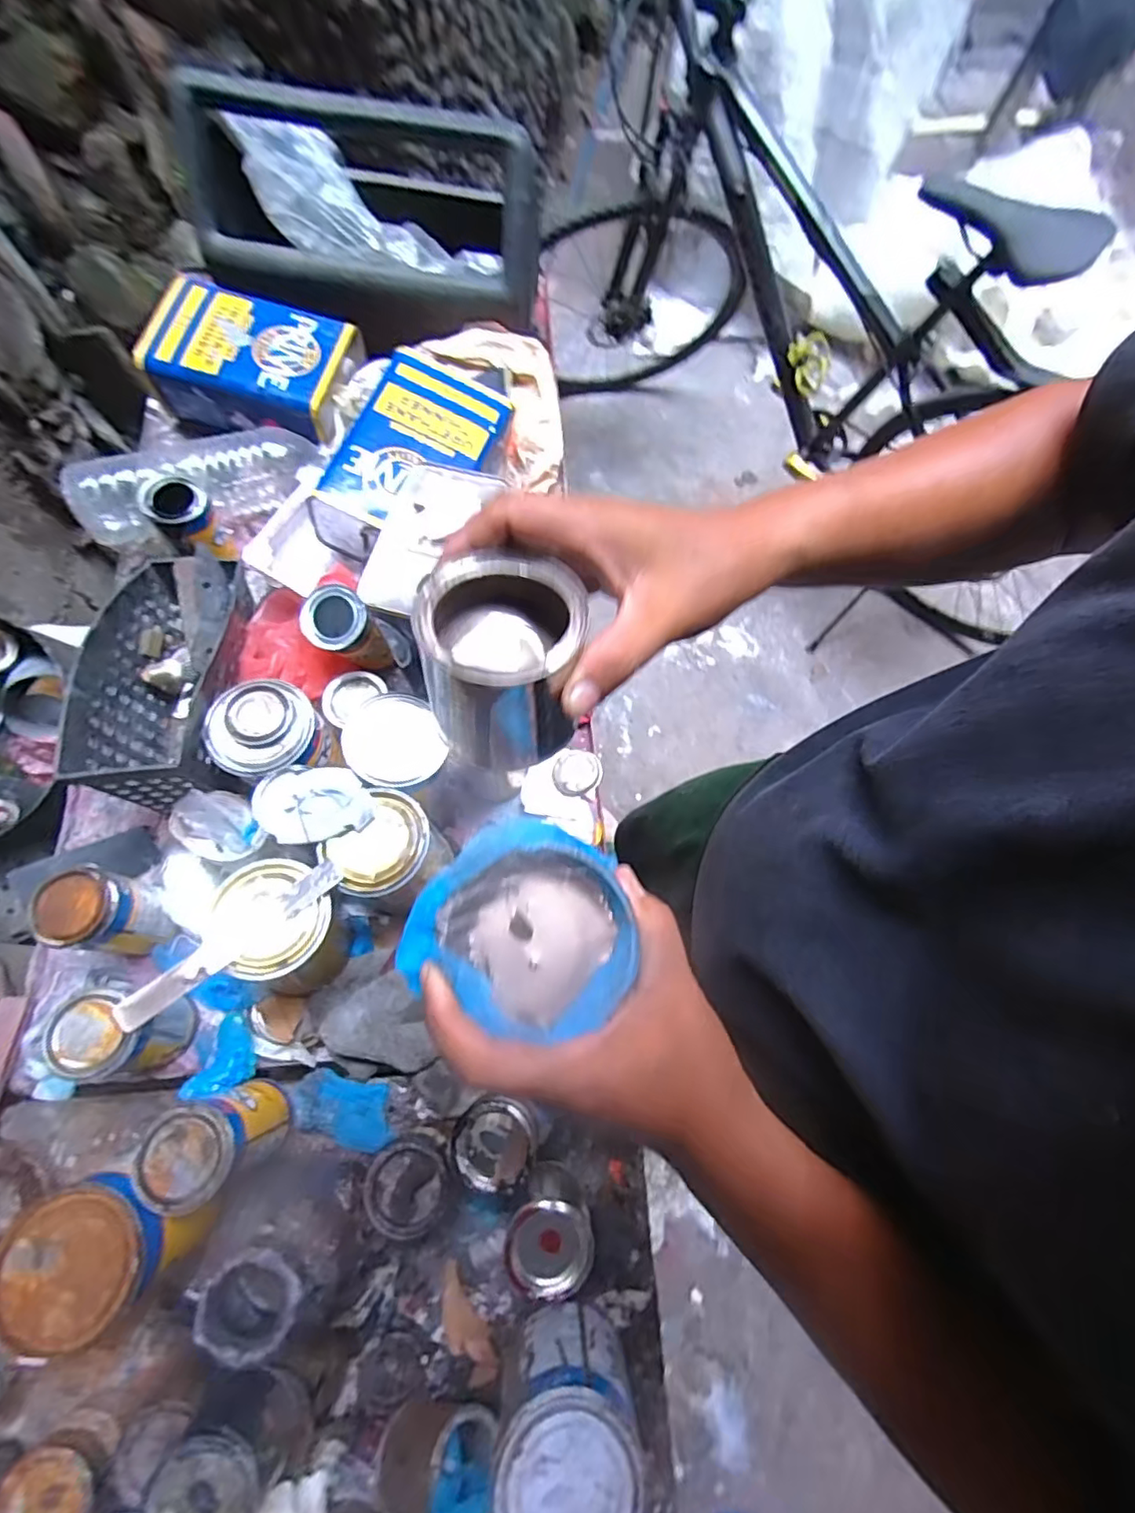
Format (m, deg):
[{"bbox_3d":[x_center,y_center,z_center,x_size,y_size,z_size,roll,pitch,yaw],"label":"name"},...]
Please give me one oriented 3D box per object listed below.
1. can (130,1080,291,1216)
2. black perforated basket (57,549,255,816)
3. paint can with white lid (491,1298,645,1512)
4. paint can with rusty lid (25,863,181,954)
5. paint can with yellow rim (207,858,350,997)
[{"bbox_3d":[-0.296,0.328,0.526,0.072,0.142,0.066,0,72,-1],"label":"can"},{"bbox_3d":[-0.438,-0.102,0.687,0.123,0.150,0.305,-8,73,-4],"label":"black perforated basket"},{"bbox_3d":[-0.001,0.516,0.473,0.098,0.140,0.101,0,72,-1],"label":"paint can with white lid"},{"bbox_3d":[-0.447,0.151,0.592,0.067,0.115,0.073,0,72,-1],"label":"paint can with rusty lid"},{"bbox_3d":[-0.268,0.165,0.597,0.099,0.124,0.113,-31,76,-11],"label":"paint can with yellow rim"}]

